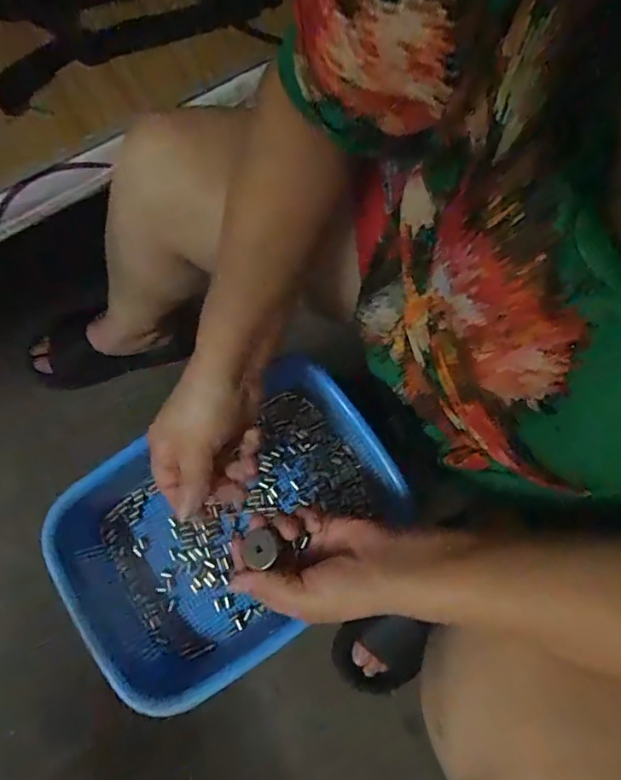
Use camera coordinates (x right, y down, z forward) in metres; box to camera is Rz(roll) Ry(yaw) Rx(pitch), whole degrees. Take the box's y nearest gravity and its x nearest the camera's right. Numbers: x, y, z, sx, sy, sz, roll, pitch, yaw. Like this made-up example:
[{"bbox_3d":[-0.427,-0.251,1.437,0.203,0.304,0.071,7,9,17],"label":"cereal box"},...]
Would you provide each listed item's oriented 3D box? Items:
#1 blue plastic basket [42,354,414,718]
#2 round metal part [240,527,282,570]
[{"bbox_3d":[-0.075,0.123,0.471,0.299,0.073,0.198,-34,78,-7],"label":"blue plastic basket"},{"bbox_3d":[-0.038,0.117,0.377,0.030,0.004,0.030,-12,63,26],"label":"round metal part"}]

